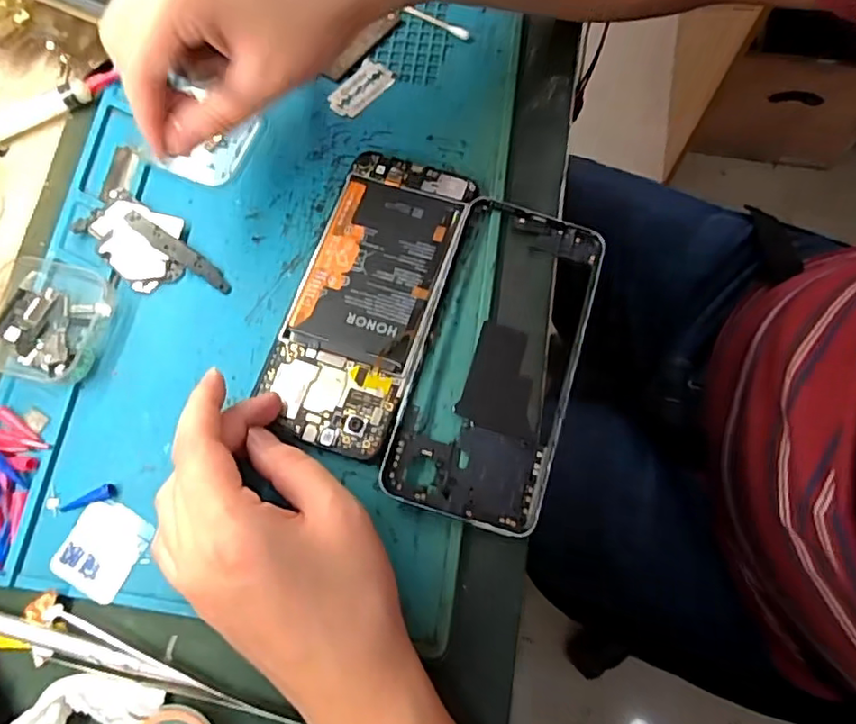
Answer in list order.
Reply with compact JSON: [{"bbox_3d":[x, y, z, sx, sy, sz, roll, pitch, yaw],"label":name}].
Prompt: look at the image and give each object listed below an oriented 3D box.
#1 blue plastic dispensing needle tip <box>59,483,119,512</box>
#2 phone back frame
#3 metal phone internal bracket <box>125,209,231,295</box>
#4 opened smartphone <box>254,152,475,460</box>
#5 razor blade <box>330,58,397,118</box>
[{"bbox_3d":[-0.168,0.068,0.294,0.027,0.004,0.007,-21,75,-6],"label":"blue plastic dispensing needle tip"},{"bbox_3d":[0.036,-0.004,0.305,0.077,0.011,0.168,17,75,7],"label":"phone back frame"},{"bbox_3d":[-0.137,-0.061,0.329,0.070,0.008,0.011,32,77,11],"label":"metal phone internal bracket"},{"bbox_3d":[-0.032,-0.036,0.314,0.070,0.007,0.163,17,76,5],"label":"opened smartphone"},{"bbox_3d":[-0.041,-0.166,0.360,0.023,0.004,0.041,39,79,12],"label":"razor blade"}]

